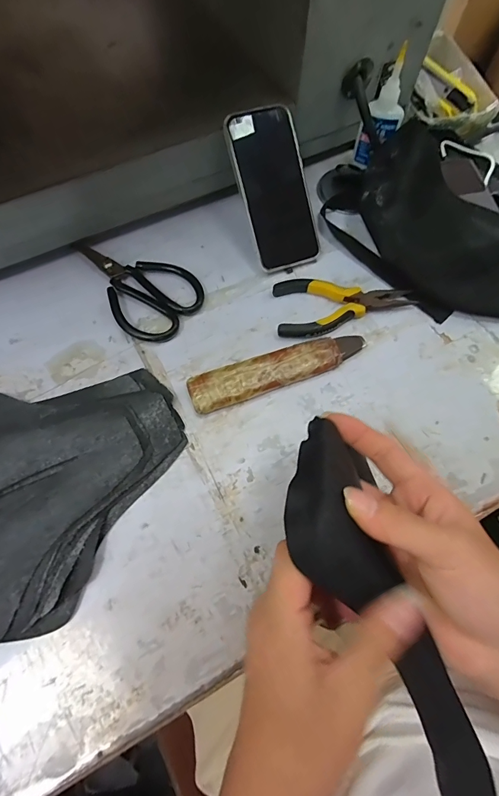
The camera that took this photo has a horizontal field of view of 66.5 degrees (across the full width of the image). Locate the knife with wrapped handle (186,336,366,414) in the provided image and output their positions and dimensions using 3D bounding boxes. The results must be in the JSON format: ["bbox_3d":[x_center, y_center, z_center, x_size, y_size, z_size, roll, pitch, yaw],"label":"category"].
[{"bbox_3d":[0.031,-0.029,0.394,0.186,0.018,0.039,-19,69,-8],"label":"knife with wrapped handle"}]

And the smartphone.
[{"bbox_3d":[0.029,-0.231,0.427,0.078,0.014,0.160,-21,107,-9],"label":"smartphone"}]

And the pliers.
[{"bbox_3d":[0.107,-0.102,0.424,0.153,0.015,0.068,-4,68,-3],"label":"pliers"}]

